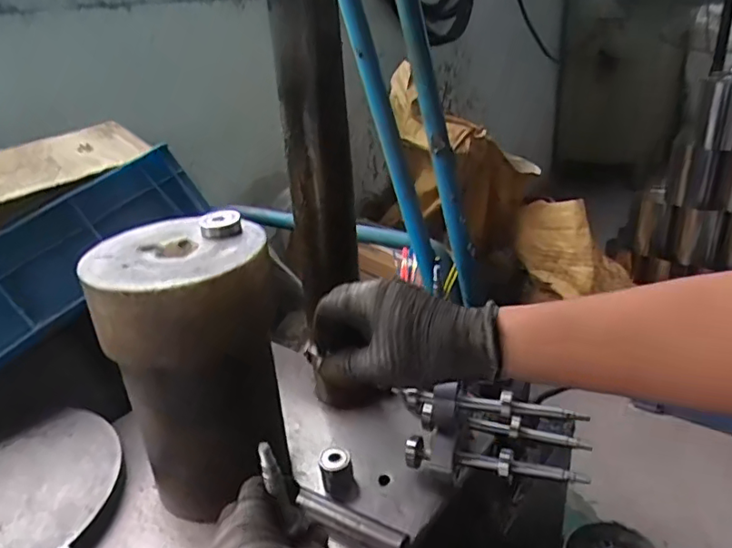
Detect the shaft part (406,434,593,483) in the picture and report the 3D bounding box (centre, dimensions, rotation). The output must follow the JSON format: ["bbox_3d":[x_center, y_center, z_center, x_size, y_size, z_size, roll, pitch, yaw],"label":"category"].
[{"bbox_3d":[0.116,0.177,0.526,0.164,0.023,0.024,6,27,22],"label":"shaft part"}]

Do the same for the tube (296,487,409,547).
[{"bbox_3d":[-0.015,0.218,0.500,0.108,0.014,0.020,12,30,31],"label":"tube"}]

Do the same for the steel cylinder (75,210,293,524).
[{"bbox_3d":[-0.143,0.090,0.509,0.137,0.248,0.137,-13,27,-18],"label":"steel cylinder"}]

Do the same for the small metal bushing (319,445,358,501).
[{"bbox_3d":[-0.027,0.190,0.545,0.031,0.033,0.033,-7,25,-5],"label":"small metal bushing"}]

